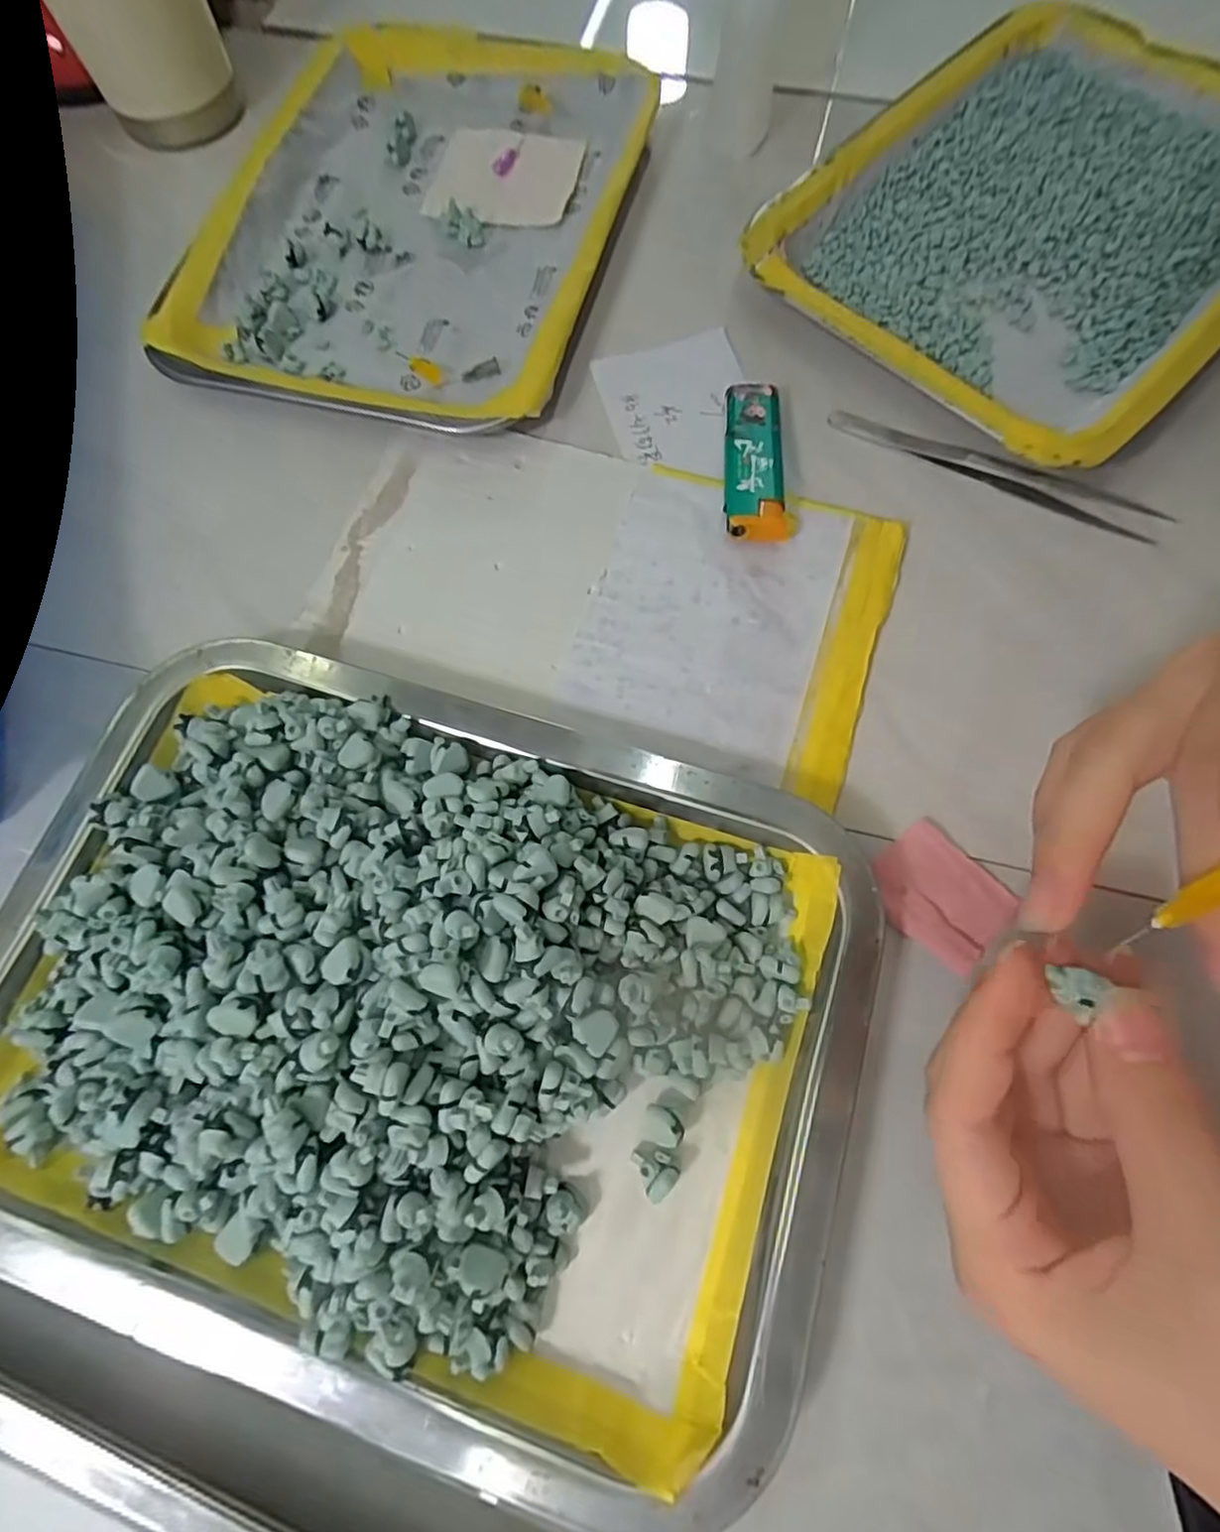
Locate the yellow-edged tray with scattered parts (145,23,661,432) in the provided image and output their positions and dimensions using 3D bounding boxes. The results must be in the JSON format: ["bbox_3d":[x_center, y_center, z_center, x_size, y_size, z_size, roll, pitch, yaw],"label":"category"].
[{"bbox_3d":[-0.091,-0.265,0.317,0.189,0.020,0.249,13,72,6],"label":"yellow-edged tray with scattered parts"}]

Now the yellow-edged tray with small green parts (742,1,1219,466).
[{"bbox_3d":[0.203,-0.253,0.307,0.187,0.024,0.265,42,77,14],"label":"yellow-edged tray with small green parts"}]

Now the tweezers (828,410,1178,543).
[{"bbox_3d":[0.156,-0.122,0.273,0.134,0.008,0.013,26,73,10],"label":"tweezers"}]

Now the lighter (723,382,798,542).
[{"bbox_3d":[0.061,-0.125,0.269,0.028,0.014,0.077,3,71,2],"label":"lighter"}]

